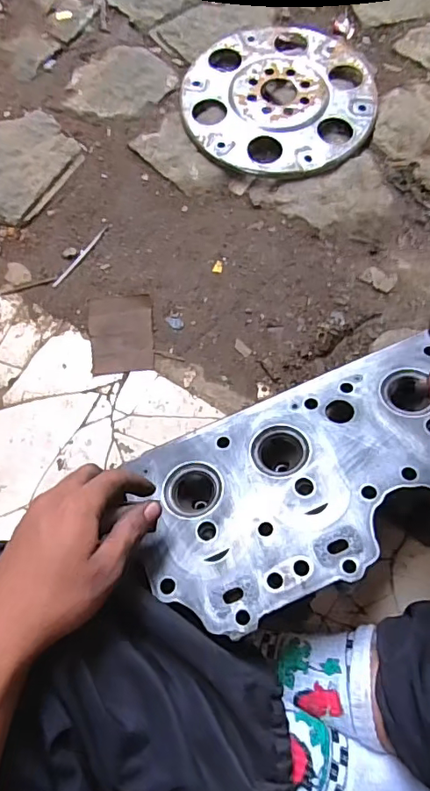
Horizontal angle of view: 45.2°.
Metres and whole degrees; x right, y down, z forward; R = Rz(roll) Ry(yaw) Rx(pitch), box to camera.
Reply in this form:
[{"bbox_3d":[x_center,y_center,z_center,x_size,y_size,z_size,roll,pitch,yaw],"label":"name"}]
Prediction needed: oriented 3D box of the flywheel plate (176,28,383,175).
[{"bbox_3d":[0.088,-0.410,0.710,0.256,0.021,0.246,0,72,0],"label":"flywheel plate"}]

